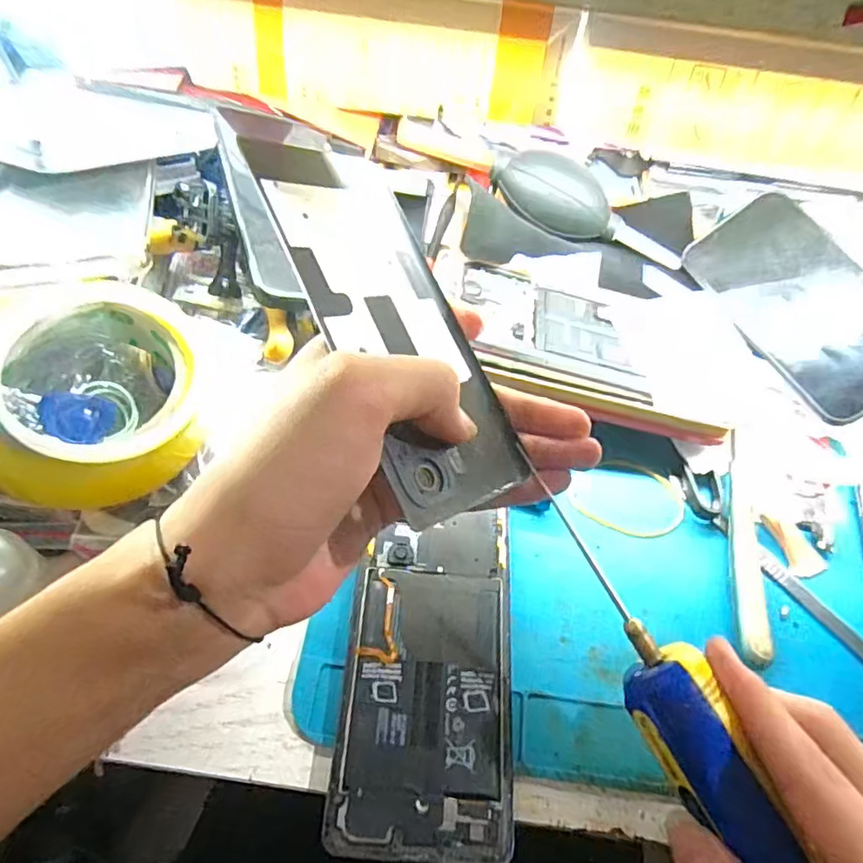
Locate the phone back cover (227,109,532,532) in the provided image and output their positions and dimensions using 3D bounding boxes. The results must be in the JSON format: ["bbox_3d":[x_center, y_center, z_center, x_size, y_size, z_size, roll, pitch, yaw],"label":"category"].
[{"bbox_3d":[-0.018,-0.049,0.233,0.071,0.004,0.166,-15,77,-46],"label":"phone back cover"}]

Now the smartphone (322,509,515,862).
[{"bbox_3d":[-0.001,0.103,0.264,0.072,0.004,0.143,5,57,-2],"label":"smartphone"}]

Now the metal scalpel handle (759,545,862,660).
[{"bbox_3d":[0.196,0.090,0.297,0.011,0.006,0.075,-34,66,-23],"label":"metal scalpel handle"}]

